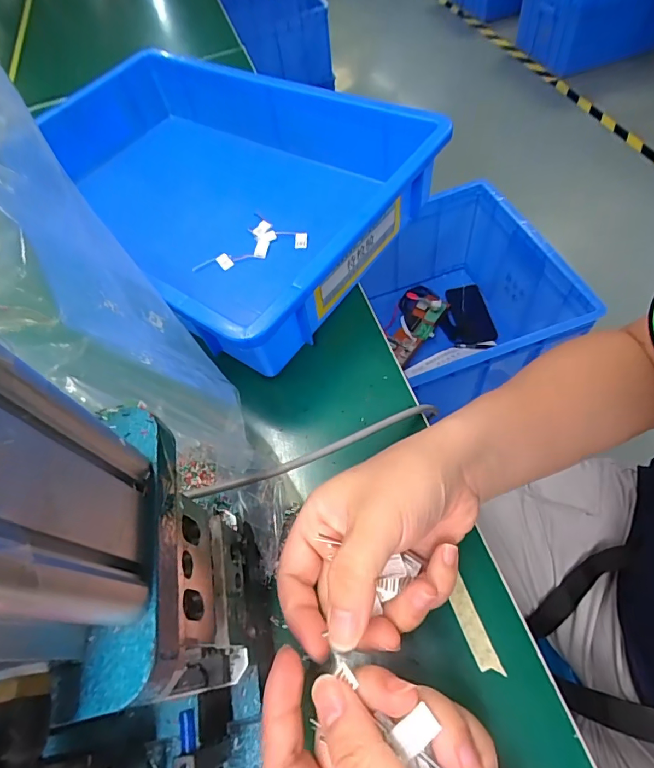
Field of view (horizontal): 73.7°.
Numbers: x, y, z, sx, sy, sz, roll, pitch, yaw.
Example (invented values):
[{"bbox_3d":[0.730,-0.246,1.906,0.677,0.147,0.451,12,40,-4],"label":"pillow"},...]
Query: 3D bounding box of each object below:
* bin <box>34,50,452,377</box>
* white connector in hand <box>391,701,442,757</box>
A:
[{"bbox_3d":[-0.123,-0.208,0.448,0.410,0.087,0.279,31,67,23],"label":"bin"},{"bbox_3d":[0.036,0.144,0.181,0.016,0.004,0.011,-37,63,-17],"label":"white connector in hand"}]

